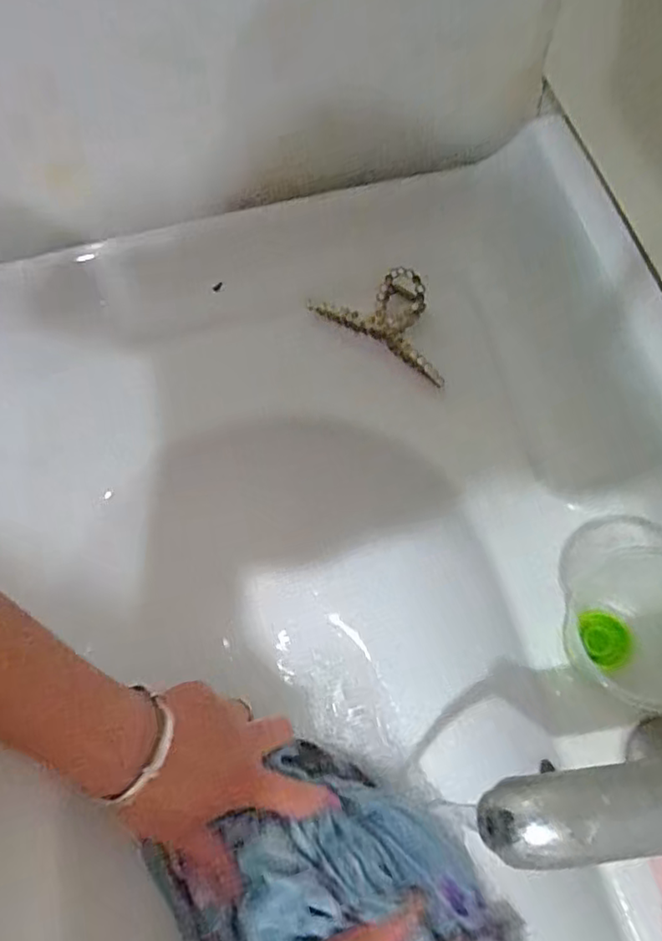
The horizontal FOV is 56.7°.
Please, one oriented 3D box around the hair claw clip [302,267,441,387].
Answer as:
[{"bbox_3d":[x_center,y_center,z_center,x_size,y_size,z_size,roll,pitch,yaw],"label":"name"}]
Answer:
[{"bbox_3d":[0.042,-0.108,0.419,0.109,0.022,0.055,32,101,13],"label":"hair claw clip"}]

